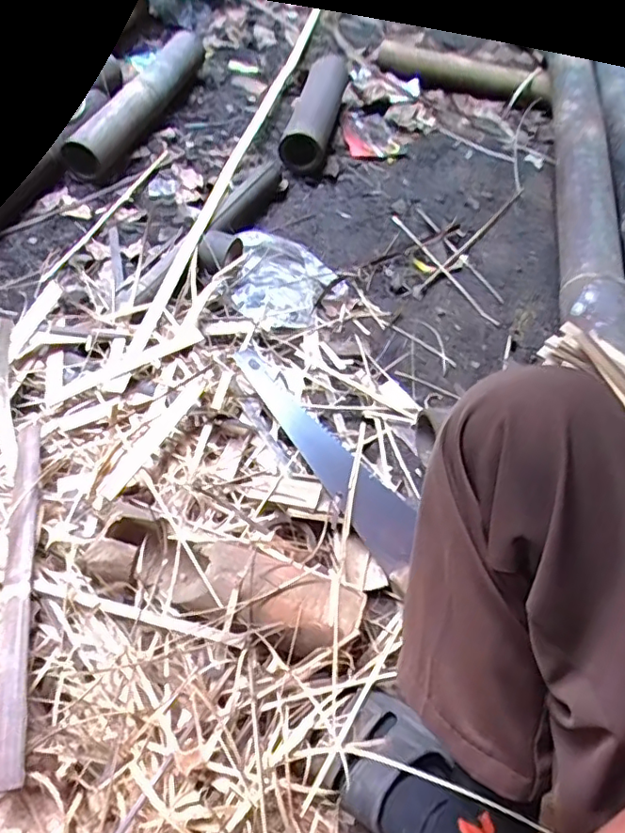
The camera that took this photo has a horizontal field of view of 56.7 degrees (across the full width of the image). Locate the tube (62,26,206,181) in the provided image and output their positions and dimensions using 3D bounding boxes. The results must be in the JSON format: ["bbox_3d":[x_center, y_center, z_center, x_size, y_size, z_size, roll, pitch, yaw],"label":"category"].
[{"bbox_3d":[-0.326,-0.622,1.138,0.071,0.097,0.483,17,55,9],"label":"tube"}]

